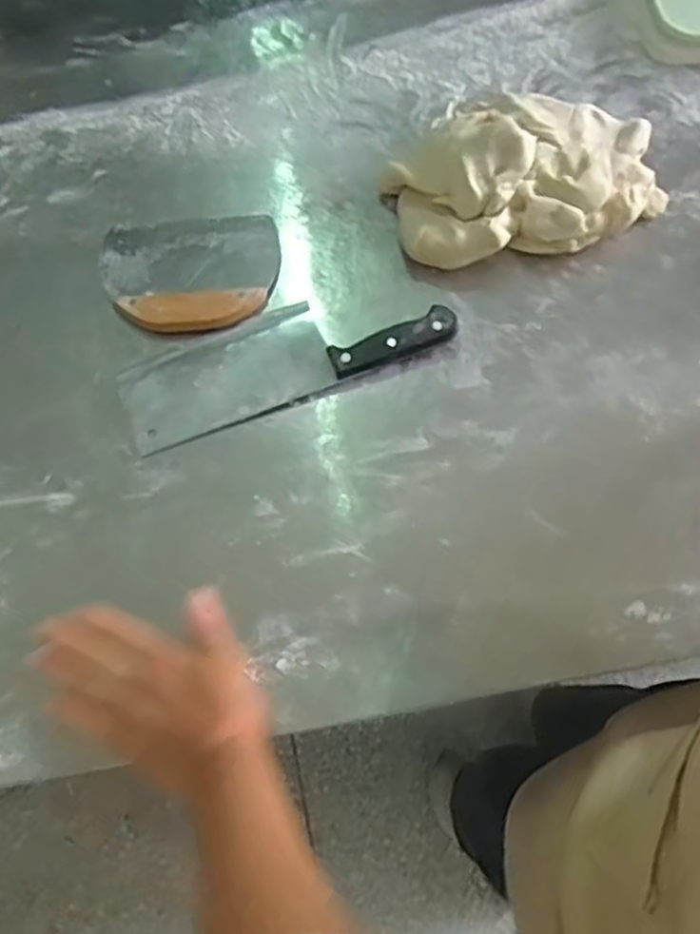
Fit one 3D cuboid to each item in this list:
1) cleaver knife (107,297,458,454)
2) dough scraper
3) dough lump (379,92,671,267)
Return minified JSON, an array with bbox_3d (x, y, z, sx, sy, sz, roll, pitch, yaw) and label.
[{"bbox_3d":[-0.056,-0.094,0.606,0.272,0.022,0.080,-20,75,-5],"label":"cleaver knife"},{"bbox_3d":[-0.139,-0.169,0.629,0.151,0.014,0.111,-5,74,0],"label":"dough scraper"},{"bbox_3d":[0.153,-0.255,0.622,0.235,0.065,0.141,-11,74,-2],"label":"dough lump"}]

